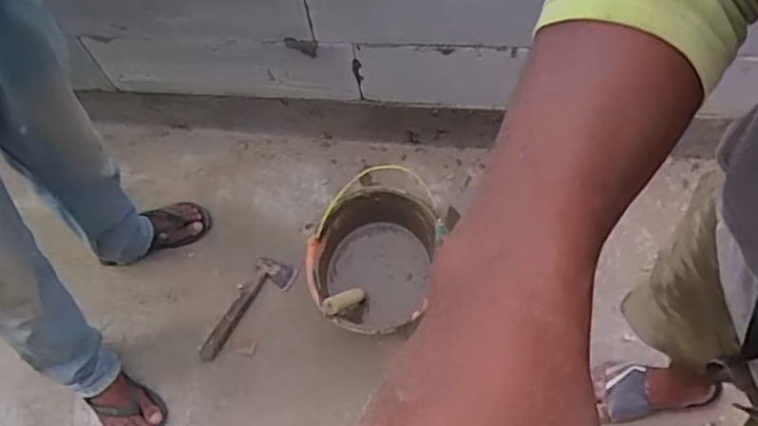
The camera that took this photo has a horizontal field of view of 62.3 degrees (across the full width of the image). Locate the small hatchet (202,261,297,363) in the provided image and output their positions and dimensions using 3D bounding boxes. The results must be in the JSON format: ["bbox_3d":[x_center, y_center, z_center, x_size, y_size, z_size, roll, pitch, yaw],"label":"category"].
[{"bbox_3d":[-0.303,0.225,1.449,0.107,0.032,0.272,24,68,14],"label":"small hatchet"}]

